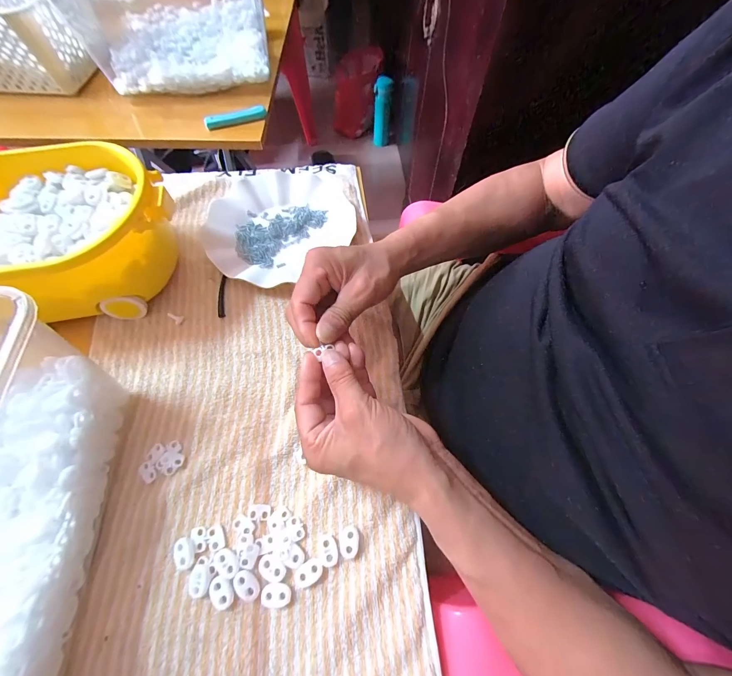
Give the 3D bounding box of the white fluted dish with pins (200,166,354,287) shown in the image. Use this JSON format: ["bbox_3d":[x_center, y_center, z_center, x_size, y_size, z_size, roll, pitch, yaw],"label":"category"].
[{"bbox_3d":[-0.110,-0.147,0.402,0.158,0.022,0.188,37,69,16],"label":"white fluted dish with pins"}]

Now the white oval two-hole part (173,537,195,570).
[{"bbox_3d":[-0.147,0.174,0.255,0.016,0.004,0.022,-12,64,-6],"label":"white oval two-hole part"}]

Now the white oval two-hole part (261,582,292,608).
[{"bbox_3d":[-0.070,0.199,0.244,0.022,0.004,0.015,-2,64,-2],"label":"white oval two-hole part"}]

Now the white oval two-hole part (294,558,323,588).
[{"bbox_3d":[-0.046,0.186,0.250,0.024,0.004,0.015,-31,68,-15],"label":"white oval two-hole part"}]

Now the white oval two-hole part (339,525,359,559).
[{"bbox_3d":[-0.014,0.168,0.261,0.016,0.004,0.023,1,64,0],"label":"white oval two-hole part"}]

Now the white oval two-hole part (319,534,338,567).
[{"bbox_3d":[-0.030,0.174,0.258,0.014,0.004,0.022,-11,64,-6],"label":"white oval two-hole part"}]

